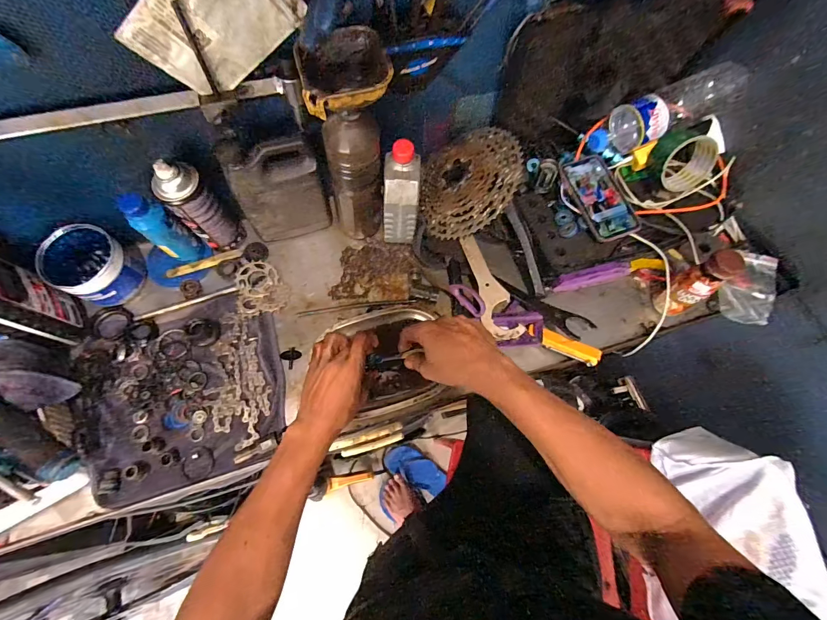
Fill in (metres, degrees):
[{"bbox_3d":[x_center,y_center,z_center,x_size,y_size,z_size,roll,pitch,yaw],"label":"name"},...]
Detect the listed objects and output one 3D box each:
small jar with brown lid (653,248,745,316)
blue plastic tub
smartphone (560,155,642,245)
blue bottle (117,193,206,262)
[{"bbox_3d":[0.437,-0.037,0.592,0.047,0.146,0.049,1,69,-2],"label":"small jar with brown lid"},{"bbox_3d":[-0.493,-0.067,0.587,0.091,0.098,0.100,1,69,-2],"label":"blue plastic tub"},{"bbox_3d":[0.312,-0.190,0.629,0.083,0.014,0.159,-18,70,-8],"label":"smartphone"},{"bbox_3d":[-0.370,-0.117,0.572,0.043,0.150,0.034,-4,69,-3],"label":"blue bottle"}]

